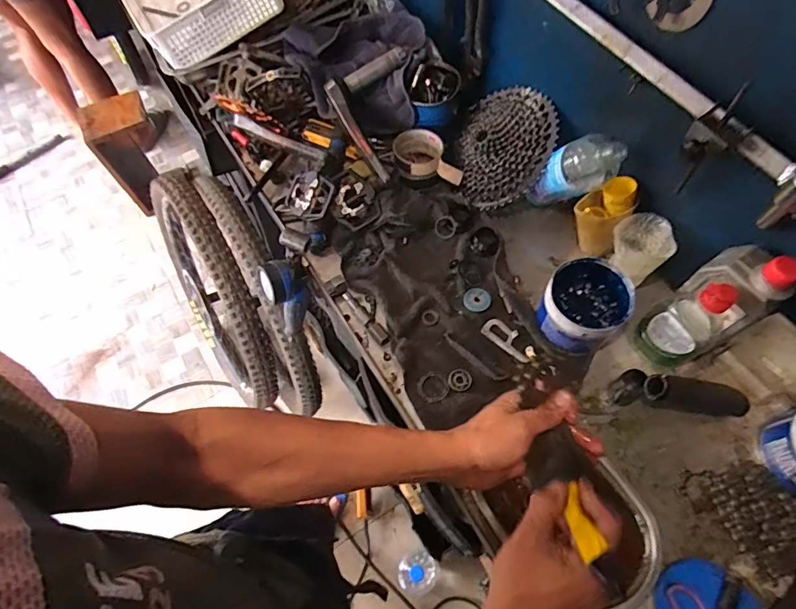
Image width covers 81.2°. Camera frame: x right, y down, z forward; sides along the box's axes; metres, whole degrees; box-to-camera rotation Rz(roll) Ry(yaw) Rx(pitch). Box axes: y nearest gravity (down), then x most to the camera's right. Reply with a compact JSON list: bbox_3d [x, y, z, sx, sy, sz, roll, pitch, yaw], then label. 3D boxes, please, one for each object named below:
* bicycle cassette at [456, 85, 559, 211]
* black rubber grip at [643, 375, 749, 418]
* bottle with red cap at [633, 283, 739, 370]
[{"bbox_3d":[0.155,-0.251,0.717,0.171,0.051,0.194,-9,73,36],"label":"bicycle cassette"},{"bbox_3d":[0.362,0.111,0.557,0.143,0.029,0.039,11,60,-19],"label":"black rubber grip"},{"bbox_3d":[0.350,0.023,0.566,0.046,0.165,0.075,-36,66,-15],"label":"bottle with red cap"}]

